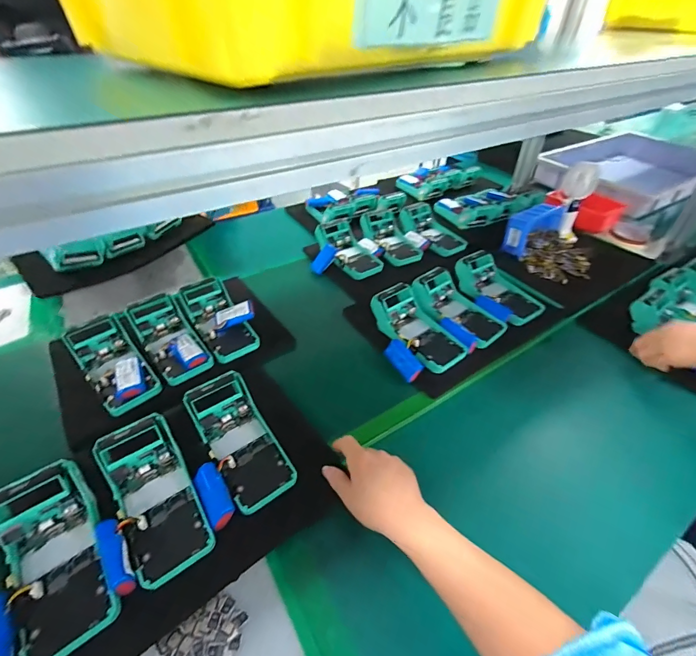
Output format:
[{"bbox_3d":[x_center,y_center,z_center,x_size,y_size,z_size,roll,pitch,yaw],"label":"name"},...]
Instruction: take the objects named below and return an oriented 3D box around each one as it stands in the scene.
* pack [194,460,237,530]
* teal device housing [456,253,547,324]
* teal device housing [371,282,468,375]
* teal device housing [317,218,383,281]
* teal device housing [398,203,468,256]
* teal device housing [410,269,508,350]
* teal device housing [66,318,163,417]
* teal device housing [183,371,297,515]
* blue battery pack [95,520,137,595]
[{"bbox_3d":[-0.151,0.187,0.406,0.028,0.017,0.068,-26,48,-26],"label":"pack"},{"bbox_3d":[0.290,-0.076,0.706,0.119,0.049,0.177,-31,65,-30],"label":"teal device housing"},{"bbox_3d":[0.115,-0.004,0.607,0.104,0.057,0.163,-22,47,-23],"label":"teal device housing"},{"bbox_3d":[0.000,-0.174,0.821,0.089,0.046,0.177,-25,65,-25],"label":"teal device housing"},{"bbox_3d":[0.207,-0.244,0.883,0.109,0.058,0.172,-29,50,-29],"label":"teal device housing"},{"bbox_3d":[0.198,-0.041,0.648,0.106,0.057,0.164,-30,50,-29],"label":"teal device housing"},{"bbox_3d":[-0.354,0.059,0.546,0.077,0.050,0.160,-33,67,-32],"label":"teal device housing"},{"bbox_3d":[-0.140,0.144,0.457,0.080,0.047,0.170,-27,64,-27],"label":"teal device housing"},{"bbox_3d":[-0.233,0.225,0.357,0.025,0.021,0.074,-26,48,-26],"label":"blue battery pack"}]

